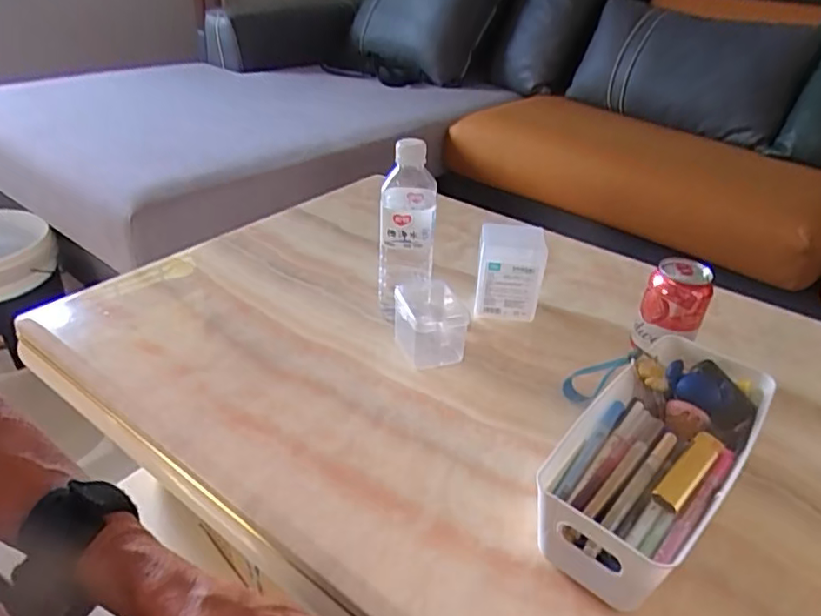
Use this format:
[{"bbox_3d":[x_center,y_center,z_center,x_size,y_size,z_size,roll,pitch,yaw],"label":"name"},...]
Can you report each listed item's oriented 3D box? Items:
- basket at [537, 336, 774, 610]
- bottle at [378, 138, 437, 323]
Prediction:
[{"bbox_3d":[0.203,0.123,0.482,0.106,0.082,0.257,27,40,32],"label":"basket"},{"bbox_3d":[-0.004,-0.083,0.658,0.060,0.214,0.058,4,33,1],"label":"bottle"}]

